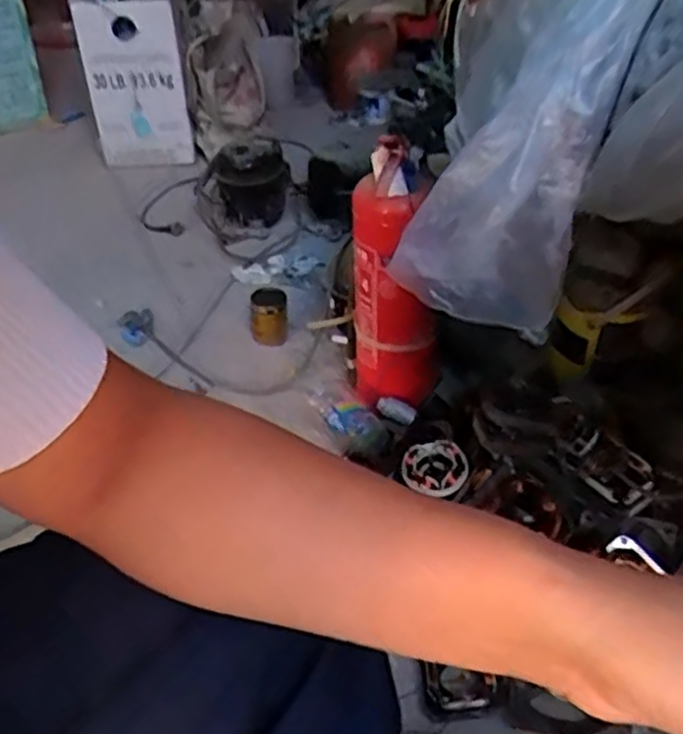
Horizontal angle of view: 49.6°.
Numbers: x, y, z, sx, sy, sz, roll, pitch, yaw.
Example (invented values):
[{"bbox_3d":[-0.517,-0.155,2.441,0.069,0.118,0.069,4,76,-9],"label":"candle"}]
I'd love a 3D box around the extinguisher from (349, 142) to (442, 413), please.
[{"bbox_3d":[0.076,-0.101,1.059,0.138,0.429,0.109,15,39,19],"label":"extinguisher"}]

